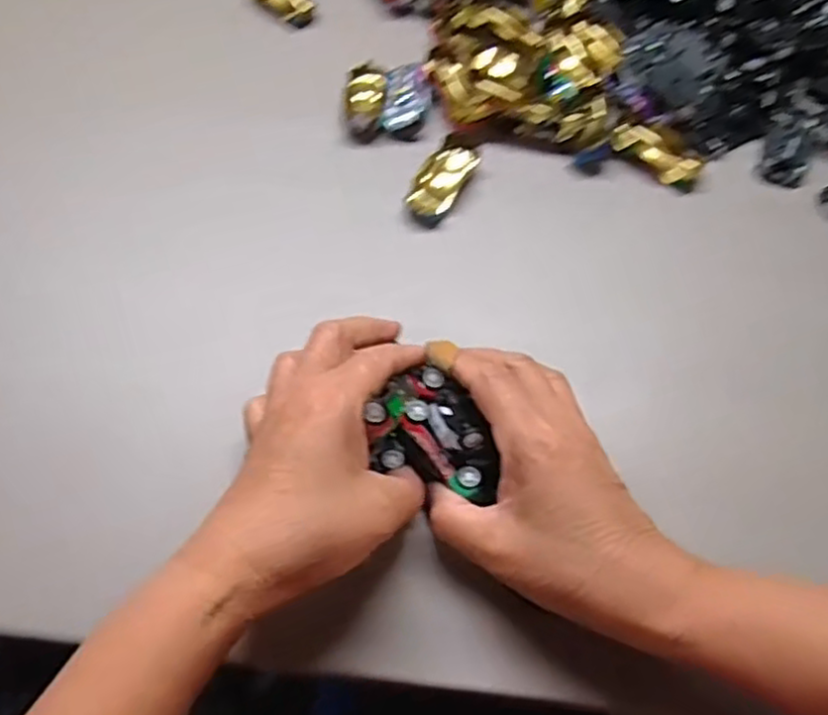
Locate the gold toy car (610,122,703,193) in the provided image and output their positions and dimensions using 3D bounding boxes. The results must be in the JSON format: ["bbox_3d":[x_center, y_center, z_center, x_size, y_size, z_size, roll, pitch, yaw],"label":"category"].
[{"bbox_3d":[0.161,-0.137,0.472,0.064,0.015,0.034,39,67,21],"label":"gold toy car"}]

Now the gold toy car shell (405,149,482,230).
[{"bbox_3d":[0.018,-0.114,0.456,0.029,0.013,0.064,24,62,14],"label":"gold toy car shell"}]

